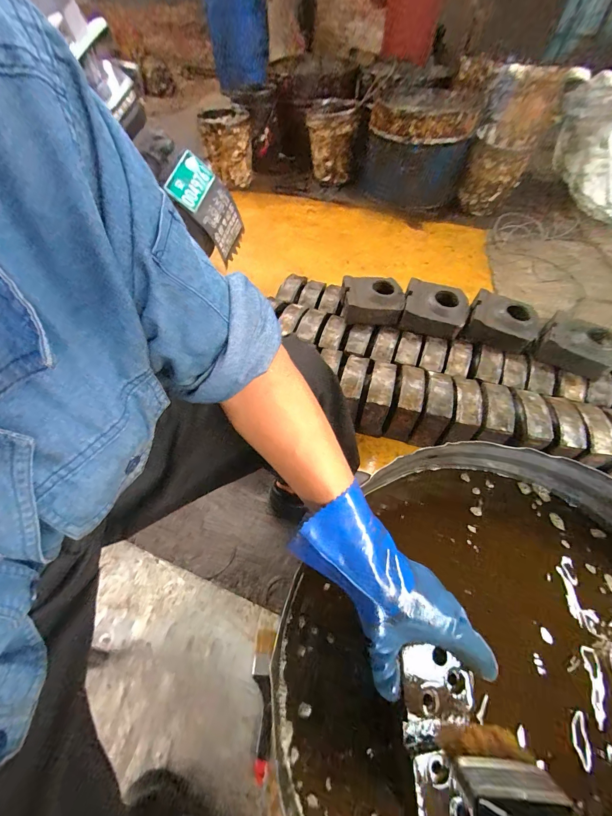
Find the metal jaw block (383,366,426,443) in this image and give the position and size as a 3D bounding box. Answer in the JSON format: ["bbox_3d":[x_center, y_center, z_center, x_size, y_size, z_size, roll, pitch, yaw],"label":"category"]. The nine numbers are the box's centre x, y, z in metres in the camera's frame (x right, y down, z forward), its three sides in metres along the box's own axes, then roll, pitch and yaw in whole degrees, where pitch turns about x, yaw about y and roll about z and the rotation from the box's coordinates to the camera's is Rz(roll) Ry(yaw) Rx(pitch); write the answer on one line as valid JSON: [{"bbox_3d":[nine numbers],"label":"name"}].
[{"bbox_3d":[0.285,-0.015,0.931,0.066,0.166,0.154,13,55,8],"label":"metal jaw block"}]

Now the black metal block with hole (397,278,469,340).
[{"bbox_3d":[0.405,-0.313,1.019,0.191,0.085,0.162,20,56,12],"label":"black metal block with hole"}]

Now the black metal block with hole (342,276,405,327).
[{"bbox_3d":[0.214,-0.346,1.044,0.183,0.095,0.149,2,54,0],"label":"black metal block with hole"}]

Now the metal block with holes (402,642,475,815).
[{"bbox_3d":[0.125,0.309,0.301,0.068,0.026,0.132,7,66,3],"label":"metal block with holes"}]

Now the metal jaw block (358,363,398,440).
[{"bbox_3d":[0.208,-0.025,0.940,0.067,0.181,0.154,14,55,8],"label":"metal jaw block"}]

